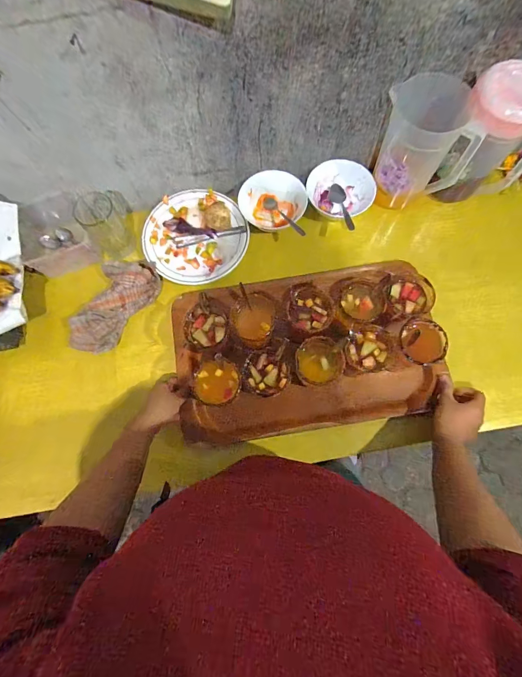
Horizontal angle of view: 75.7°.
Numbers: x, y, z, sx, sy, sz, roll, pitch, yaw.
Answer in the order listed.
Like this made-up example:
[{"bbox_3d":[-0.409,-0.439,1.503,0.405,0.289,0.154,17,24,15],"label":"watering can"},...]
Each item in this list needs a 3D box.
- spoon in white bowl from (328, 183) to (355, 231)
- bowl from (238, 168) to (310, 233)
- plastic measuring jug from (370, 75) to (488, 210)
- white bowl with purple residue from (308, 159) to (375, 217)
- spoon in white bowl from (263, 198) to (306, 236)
[{"bbox_3d":[0.175,-0.286,0.725,0.037,0.032,0.174,-1,44,1],"label":"spoon in white bowl"},{"bbox_3d":[0.028,-0.304,0.748,0.138,0.046,0.131,0,76,1],"label":"bowl"},{"bbox_3d":[0.312,-0.372,0.659,0.145,0.205,0.112,-2,76,1],"label":"plastic measuring jug"},{"bbox_3d":[0.178,-0.343,0.764,0.136,0.057,0.149,0,76,1],"label":"white bowl with purple residue"},{"bbox_3d":[0.047,-0.260,0.719,0.026,0.022,0.170,-25,46,-4],"label":"spoon in white bowl"}]

